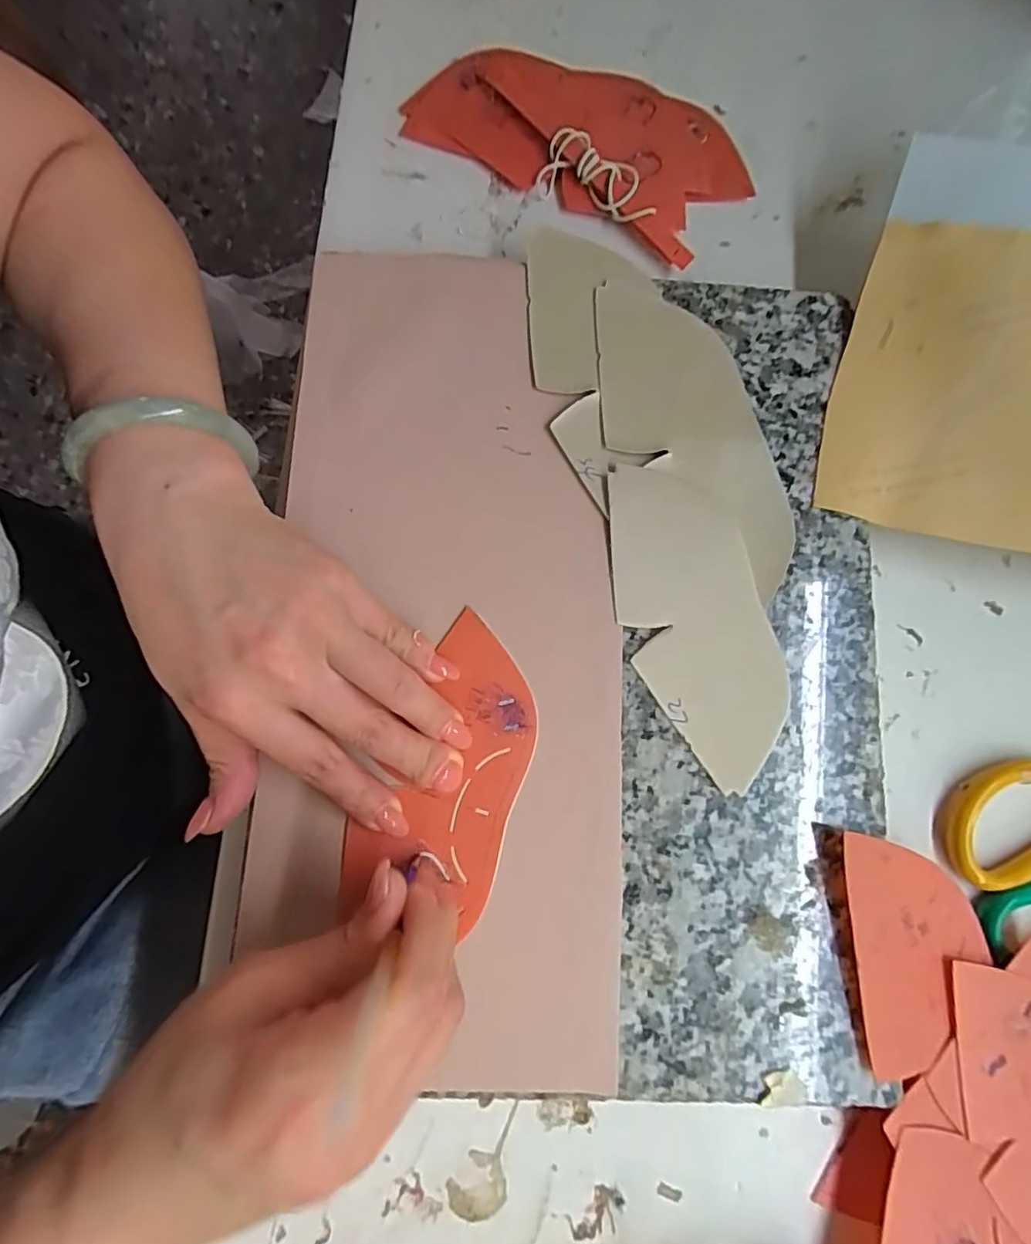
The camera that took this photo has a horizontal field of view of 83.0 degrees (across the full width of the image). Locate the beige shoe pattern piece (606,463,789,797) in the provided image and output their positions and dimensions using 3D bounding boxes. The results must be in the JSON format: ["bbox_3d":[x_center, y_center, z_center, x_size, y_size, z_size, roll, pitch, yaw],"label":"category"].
[{"bbox_3d":[0.083,-0.001,0.270,0.063,0.004,0.149,-16,83,-6],"label":"beige shoe pattern piece"}]

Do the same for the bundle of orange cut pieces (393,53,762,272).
[{"bbox_3d":[0.040,-0.286,0.335,0.185,0.022,0.102,29,80,3],"label":"bundle of orange cut pieces"}]

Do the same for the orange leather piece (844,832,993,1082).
[{"bbox_3d":[0.177,0.140,0.255,0.072,0.004,0.096,-3,84,-17],"label":"orange leather piece"}]

